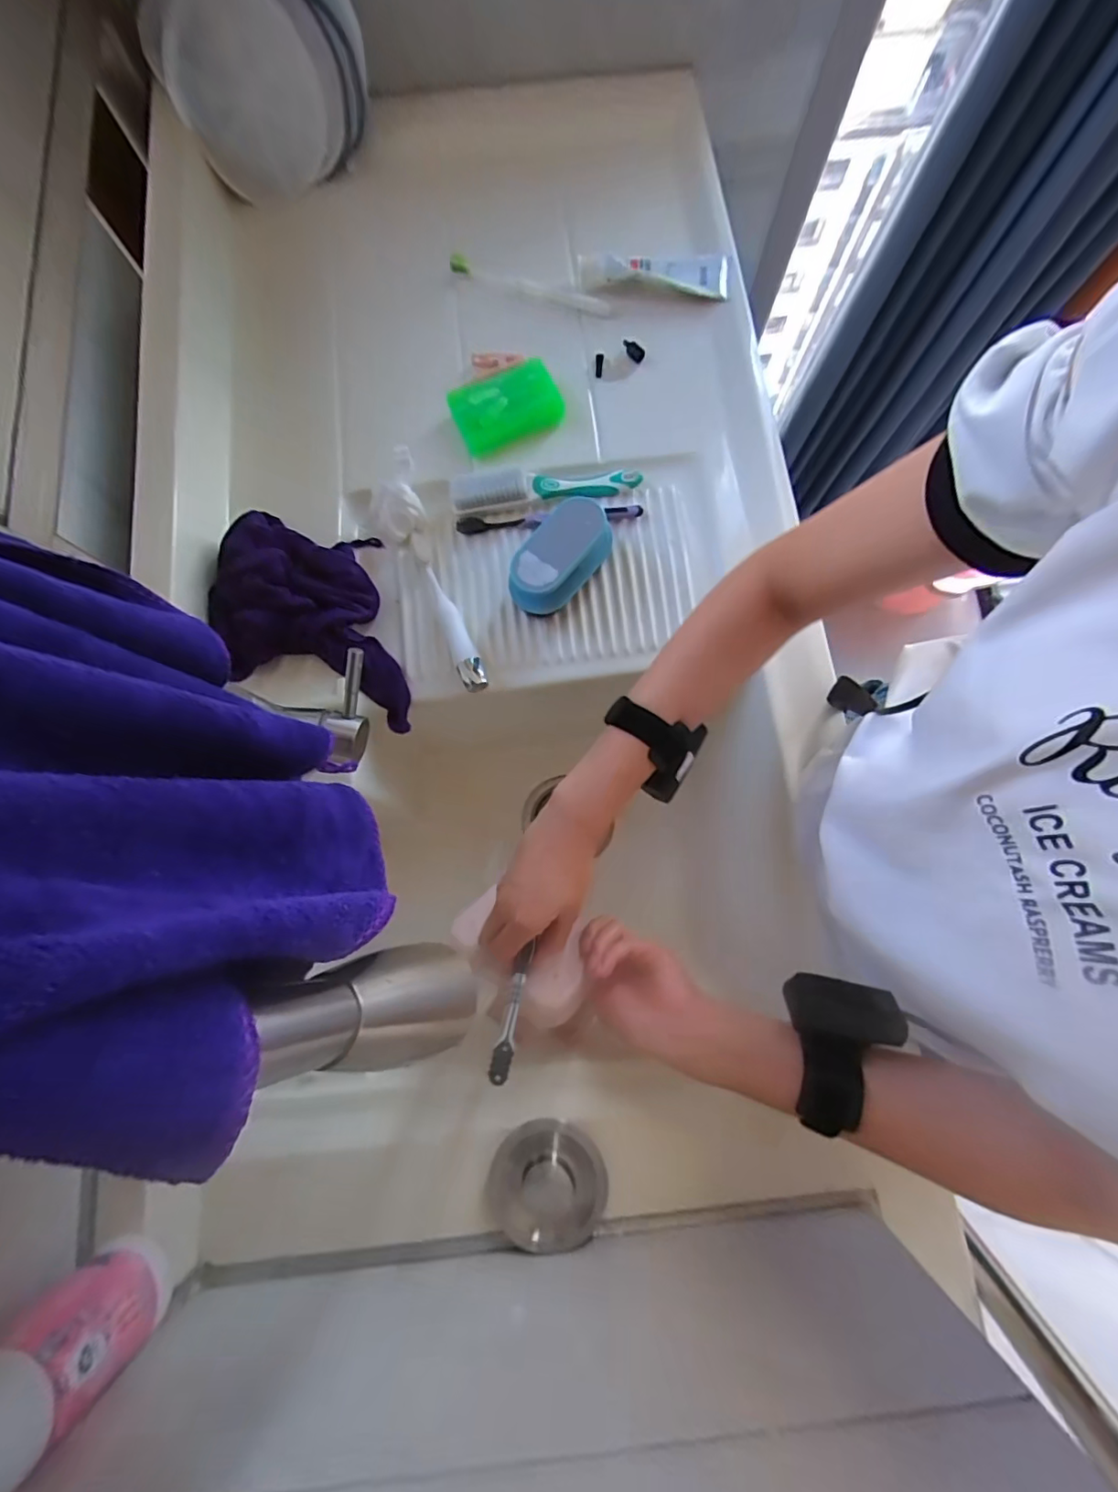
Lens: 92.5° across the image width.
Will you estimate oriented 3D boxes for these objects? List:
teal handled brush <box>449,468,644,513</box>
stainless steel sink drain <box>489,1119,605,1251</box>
[{"bbox_3d":[-0.012,-0.256,0.523,0.183,0.026,0.029,-6,78,-1],"label":"teal handled brush"},{"bbox_3d":[-0.010,0.316,0.387,0.077,0.037,0.080,30,80,7],"label":"stainless steel sink drain"}]

